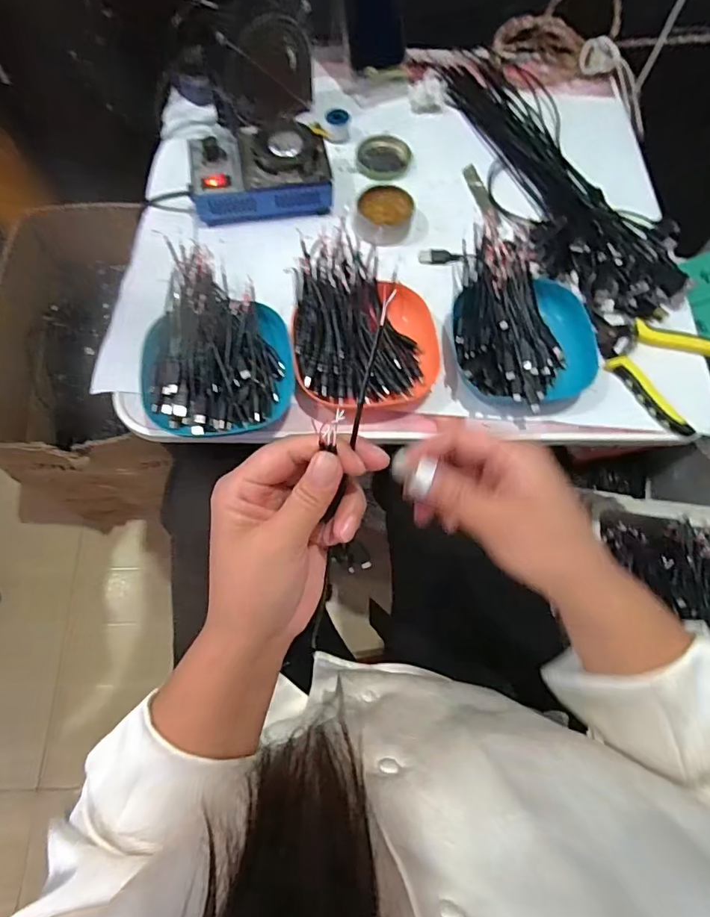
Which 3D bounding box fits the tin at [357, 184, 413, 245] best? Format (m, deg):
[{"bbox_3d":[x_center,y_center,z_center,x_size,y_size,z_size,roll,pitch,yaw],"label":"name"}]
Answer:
[{"bbox_3d":[0.033,-0.265,0.554,0.061,0.027,0.068,9,70,1],"label":"tin"}]

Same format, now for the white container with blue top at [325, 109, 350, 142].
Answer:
[{"bbox_3d":[-0.021,-0.406,0.611,0.028,0.025,0.029,0,70,-3],"label":"white container with blue top"}]

